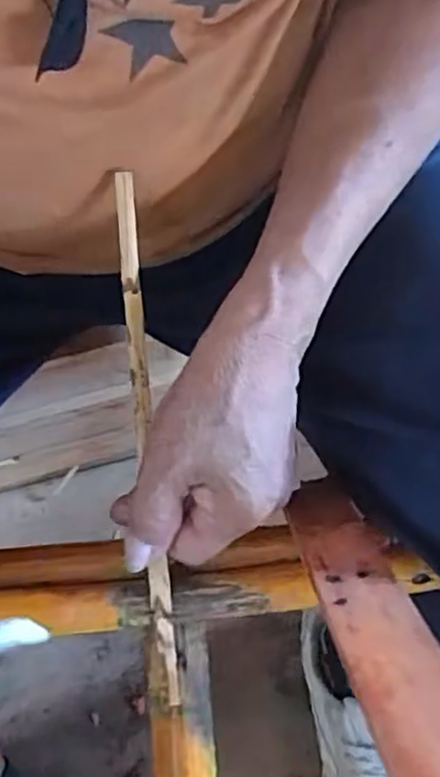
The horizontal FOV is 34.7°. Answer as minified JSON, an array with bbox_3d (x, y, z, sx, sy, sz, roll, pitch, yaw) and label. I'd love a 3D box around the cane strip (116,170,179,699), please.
[{"bbox_3d":[-0.035,0.023,0.329,0.010,0.019,0.242,-5,88,-5],"label":"cane strip"}]

